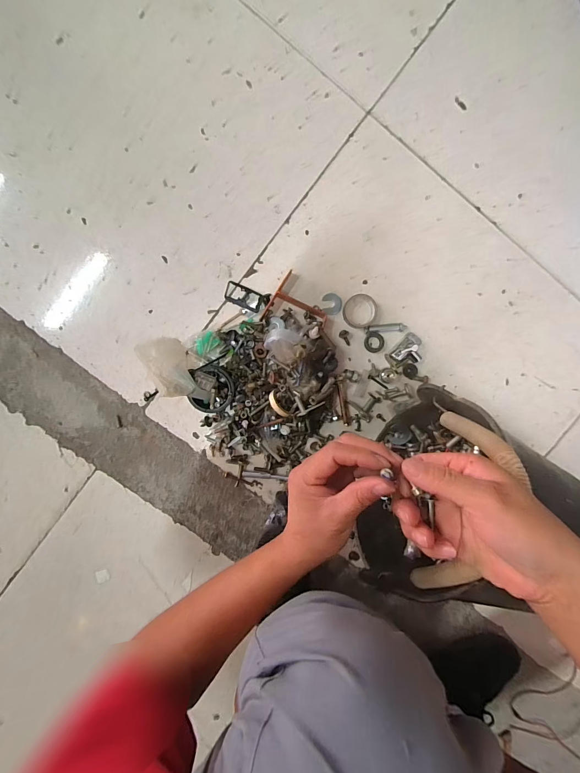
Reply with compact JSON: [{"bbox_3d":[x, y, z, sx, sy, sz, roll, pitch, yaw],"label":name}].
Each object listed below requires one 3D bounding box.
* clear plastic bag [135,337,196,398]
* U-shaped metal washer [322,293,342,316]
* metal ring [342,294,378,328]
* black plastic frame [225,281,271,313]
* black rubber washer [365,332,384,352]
[{"bbox_3d":[-0.180,-0.032,0.491,0.061,0.063,0.101,-32,93,1],"label":"clear plastic bag"},{"bbox_3d":[0.068,-0.133,0.513,0.030,0.004,0.034,-4,93,0],"label":"U-shaped metal washer"},{"bbox_3d":[0.114,-0.122,0.517,0.056,0.007,0.054,0,93,-1],"label":"metal ring"},{"bbox_3d":[-0.069,-0.142,0.509,0.072,0.011,0.033,20,92,-2],"label":"black plastic frame"},{"bbox_3d":[0.137,-0.071,0.517,0.035,0.011,0.032,-1,97,-7],"label":"black rubber washer"}]

